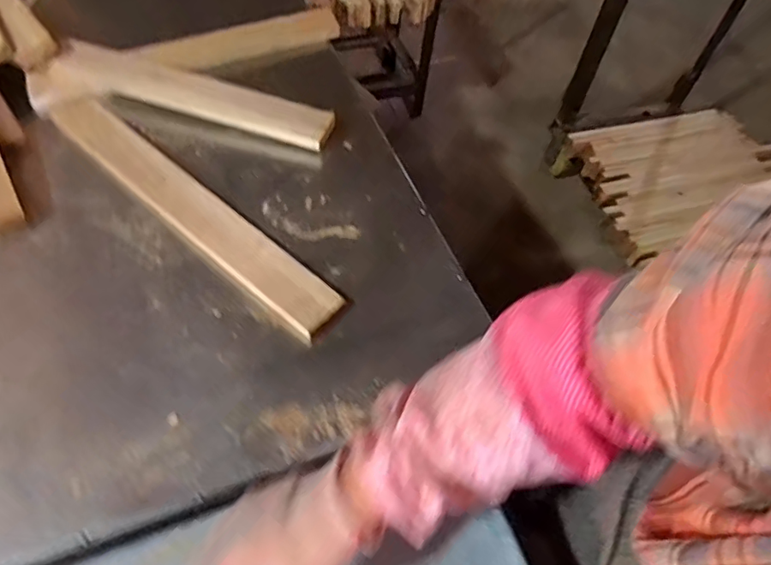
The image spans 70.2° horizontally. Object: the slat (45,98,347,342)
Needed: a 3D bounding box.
[{"bbox_3d":[-0.262,-0.108,0.709,0.521,0.026,0.068,37,62,19],"label":"slat"}]

